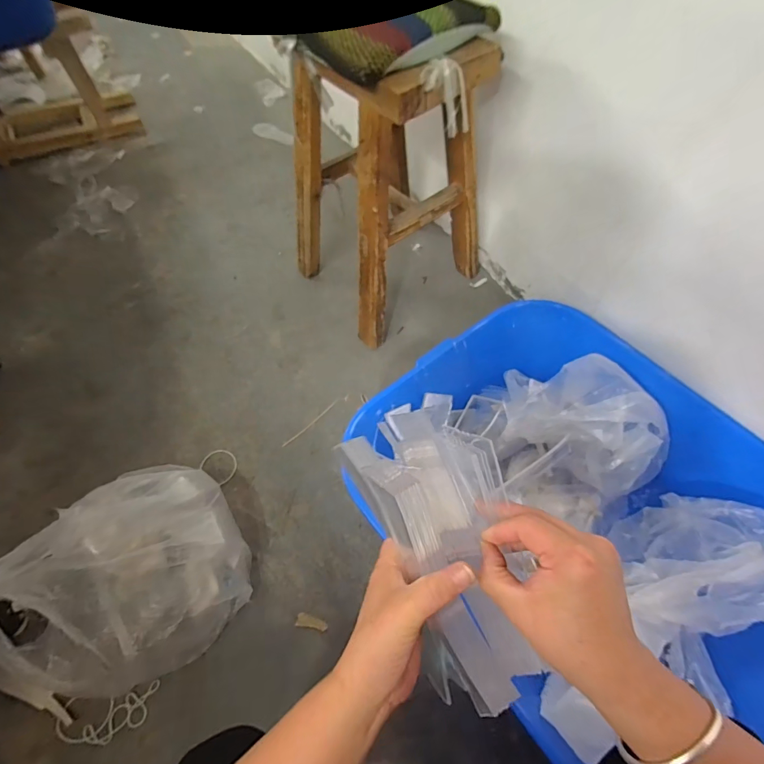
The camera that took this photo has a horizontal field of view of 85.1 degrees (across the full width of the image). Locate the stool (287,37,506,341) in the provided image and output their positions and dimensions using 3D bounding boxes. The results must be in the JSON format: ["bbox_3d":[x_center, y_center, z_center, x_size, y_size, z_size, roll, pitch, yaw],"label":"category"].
[{"bbox_3d":[0.014,-0.377,0.820,0.320,0.495,0.300,-34,64,-17],"label":"stool"}]

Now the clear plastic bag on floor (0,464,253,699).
[{"bbox_3d":[-0.403,0.298,0.631,0.352,0.175,0.286,-25,63,-14],"label":"clear plastic bag on floor"}]

